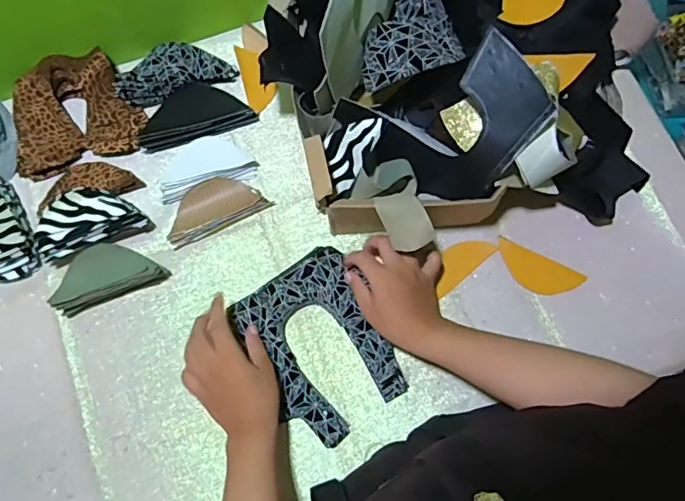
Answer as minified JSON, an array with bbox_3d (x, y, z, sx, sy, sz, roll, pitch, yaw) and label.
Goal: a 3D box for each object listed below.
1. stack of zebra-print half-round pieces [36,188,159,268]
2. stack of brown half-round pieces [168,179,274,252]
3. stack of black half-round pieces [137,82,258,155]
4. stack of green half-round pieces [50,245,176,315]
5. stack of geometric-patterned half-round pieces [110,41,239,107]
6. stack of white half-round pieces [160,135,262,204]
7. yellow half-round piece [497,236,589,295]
[{"bbox_3d":[-0.296,-0.033,0.612,0.124,0.056,0.064,-19,73,-5],"label":"stack of zebra-print half-round pieces"},{"bbox_3d":[-0.157,-0.053,0.641,0.124,0.020,0.061,-25,73,-7],"label":"stack of brown half-round pieces"},{"bbox_3d":[-0.193,-0.176,0.667,0.143,0.024,0.078,-25,73,-7],"label":"stack of black half-round pieces"},{"bbox_3d":[-0.271,0.028,0.602,0.124,0.048,0.057,-17,73,-5],"label":"stack of green half-round pieces"},{"bbox_3d":[-0.223,-0.239,0.682,0.145,0.022,0.075,-23,73,-6],"label":"stack of geometric-patterned half-round pieces"},{"bbox_3d":[-0.171,-0.107,0.653,0.116,0.016,0.066,-20,73,-6],"label":"stack of white half-round pieces"},{"bbox_3d":[0.229,0.025,0.619,0.106,0.011,0.043,27,74,9],"label":"yellow half-round piece"}]

